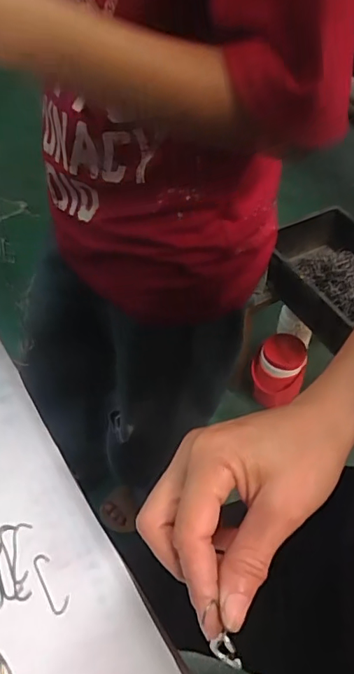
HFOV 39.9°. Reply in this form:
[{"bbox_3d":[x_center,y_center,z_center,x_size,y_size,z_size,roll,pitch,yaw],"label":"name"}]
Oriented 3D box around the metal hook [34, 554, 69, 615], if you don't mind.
[{"bbox_3d":[-0.086,0.166,0.329,0.012,0.004,0.041,-27,54,-23],"label":"metal hook"}]

